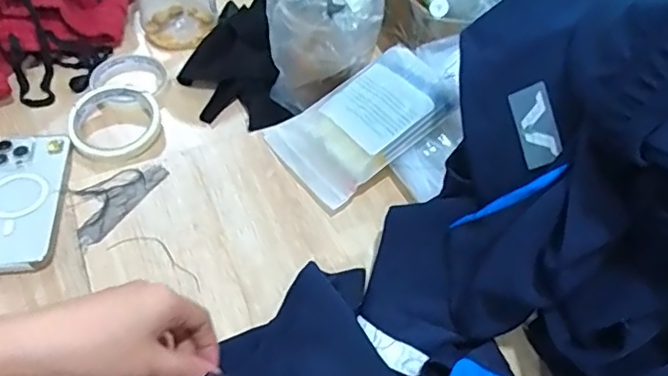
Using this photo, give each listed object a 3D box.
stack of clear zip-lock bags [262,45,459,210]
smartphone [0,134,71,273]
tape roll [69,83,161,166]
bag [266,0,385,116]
[{"bbox_3d":[0.028,-0.064,0.557,0.166,0.013,0.117,-34,55,-5],"label":"stack of clear zip-lock bags"},{"bbox_3d":[-0.301,0.008,0.551,0.087,0.018,0.159,-6,53,-9],"label":"smartphone"},{"bbox_3d":[-0.238,-0.071,0.619,0.091,0.027,0.093,2,52,-3],"label":"tape roll"},{"bbox_3d":[-0.010,-0.147,0.563,0.109,0.179,0.068,5,52,-2],"label":"bag"}]

